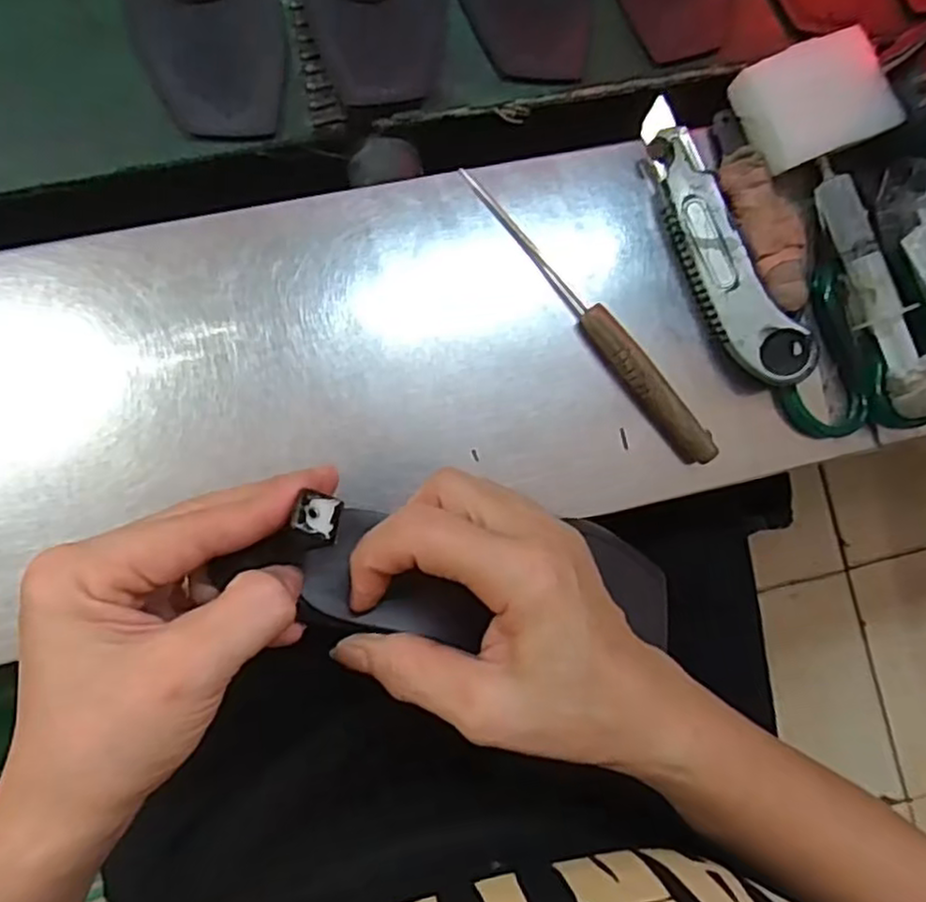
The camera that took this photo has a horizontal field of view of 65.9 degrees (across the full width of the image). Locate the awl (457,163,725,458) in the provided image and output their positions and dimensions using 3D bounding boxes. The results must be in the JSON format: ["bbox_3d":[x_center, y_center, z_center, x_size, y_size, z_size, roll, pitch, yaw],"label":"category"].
[{"bbox_3d":[0.067,-0.070,0.376,0.019,0.019,0.193,-41,91,-8],"label":"awl"}]

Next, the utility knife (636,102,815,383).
[{"bbox_3d":[0.133,-0.103,0.375,0.037,0.019,0.151,-30,86,23],"label":"utility knife"}]

